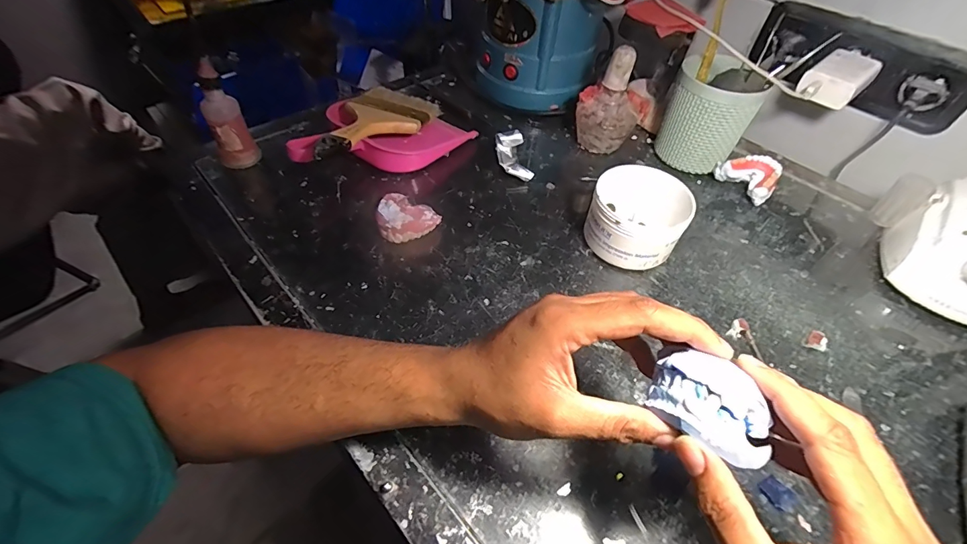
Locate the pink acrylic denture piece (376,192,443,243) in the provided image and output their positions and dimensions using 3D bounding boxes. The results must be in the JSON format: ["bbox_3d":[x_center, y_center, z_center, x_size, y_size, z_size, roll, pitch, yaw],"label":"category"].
[{"bbox_3d":[-0.083,-0.055,0.436,0.061,0.025,0.055,26,53,18],"label":"pink acrylic denture piece"}]

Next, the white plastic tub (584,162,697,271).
[{"bbox_3d":[0.150,-0.052,0.420,0.089,0.069,0.077,16,51,10],"label":"white plastic tub"}]

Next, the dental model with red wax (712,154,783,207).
[{"bbox_3d":[0.313,-0.113,0.506,0.065,0.037,0.053,36,57,24],"label":"dental model with red wax"}]

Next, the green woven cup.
[{"bbox_3d":[0.266,-0.184,0.512,0.093,0.113,0.088,2,50,-2],"label":"green woven cup"}]

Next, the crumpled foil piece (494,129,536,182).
[{"bbox_3d":[0.035,-0.140,0.516,0.033,0.032,0.076,-6,51,-9],"label":"crumpled foil piece"}]

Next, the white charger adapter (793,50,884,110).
[{"bbox_3d":[0.394,-0.215,0.471,0.078,0.034,0.054,-34,59,-28],"label":"white charger adapter"}]

